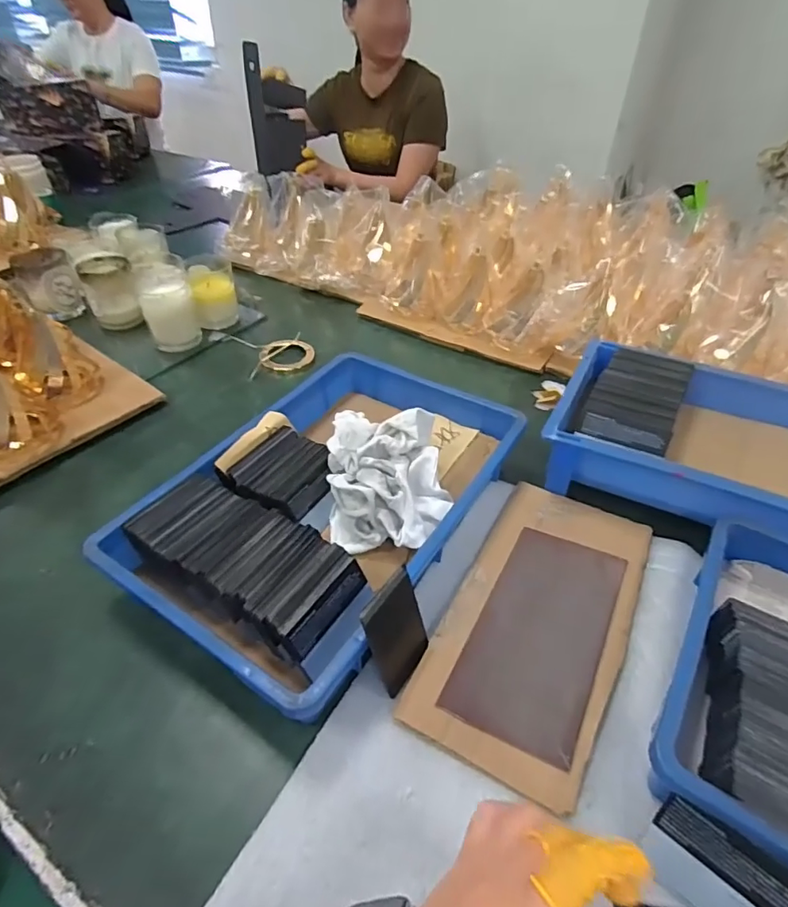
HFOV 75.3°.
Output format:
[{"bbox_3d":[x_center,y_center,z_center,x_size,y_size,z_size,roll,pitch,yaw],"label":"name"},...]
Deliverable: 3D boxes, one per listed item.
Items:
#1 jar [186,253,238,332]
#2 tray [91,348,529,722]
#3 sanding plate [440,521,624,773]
[{"bbox_3d":[-0.280,-0.249,0.796,0.066,0.089,0.078,-12,45,-17],"label":"jar"},{"bbox_3d":[-0.058,0.032,0.497,0.246,0.094,0.365,26,47,22],"label":"tray"},{"bbox_3d":[0.126,0.146,0.430,0.098,0.009,0.198,23,46,19],"label":"sanding plate"}]

